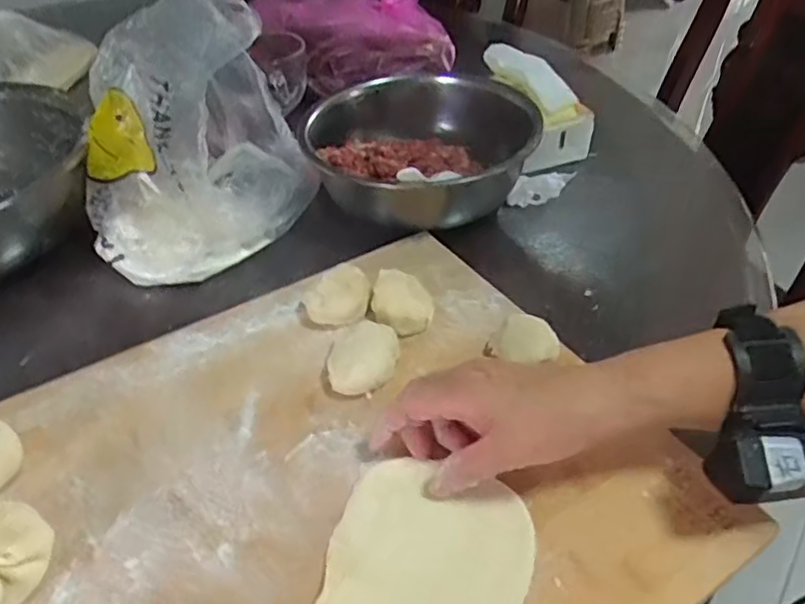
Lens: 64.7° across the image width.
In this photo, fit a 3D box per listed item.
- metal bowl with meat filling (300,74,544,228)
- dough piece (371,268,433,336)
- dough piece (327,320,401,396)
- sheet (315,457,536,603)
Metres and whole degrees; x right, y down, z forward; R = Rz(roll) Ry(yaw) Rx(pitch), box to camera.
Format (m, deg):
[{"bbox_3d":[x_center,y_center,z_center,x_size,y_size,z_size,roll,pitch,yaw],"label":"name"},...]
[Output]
[{"bbox_3d":[0.021,-0.140,0.614,0.200,0.093,0.210,-1,41,1],"label":"metal bowl with meat filling"},{"bbox_3d":[0.000,-0.002,0.475,0.044,0.037,0.036,-4,42,-3],"label":"dough piece"},{"bbox_3d":[-0.027,0.039,0.440,0.046,0.028,0.045,2,42,4],"label":"dough piece"},{"bbox_3d":[0.012,0.141,0.337,0.104,0.006,0.117,10,44,11],"label":"sheet"}]

